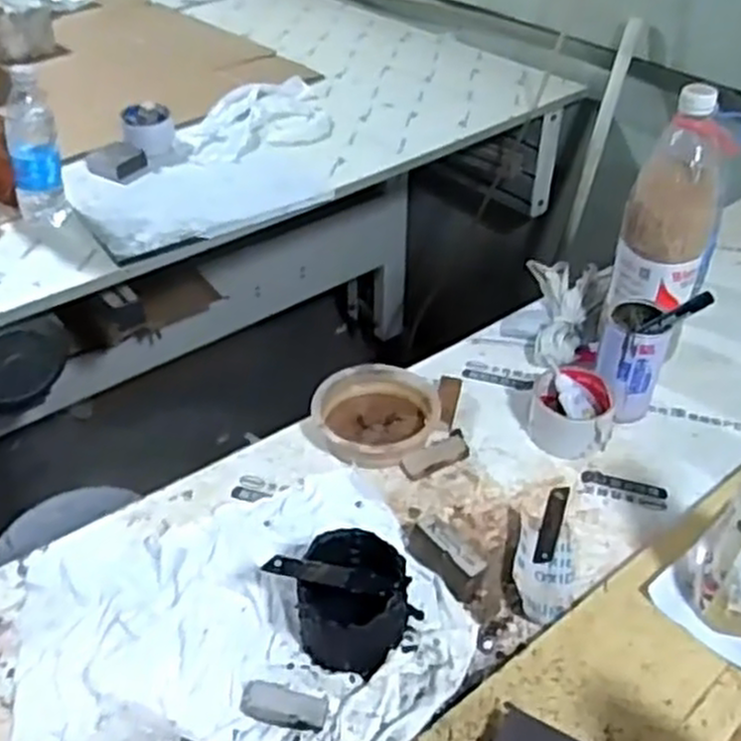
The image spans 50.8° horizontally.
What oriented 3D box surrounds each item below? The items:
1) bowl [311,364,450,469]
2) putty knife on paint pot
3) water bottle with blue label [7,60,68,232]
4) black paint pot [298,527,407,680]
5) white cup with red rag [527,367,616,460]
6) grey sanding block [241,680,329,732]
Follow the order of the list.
[{"bbox_3d":[0.007,0.047,0.810,0.124,0.040,0.121,-1,41,1],"label":"bowl"},{"bbox_3d":[-0.028,0.157,0.595,0.104,0.008,0.018,9,42,11],"label":"putty knife on paint pot"},{"bbox_3d":[-0.464,-0.300,1.072,0.078,0.190,0.073,-24,46,-23],"label":"water bottle with blue label"},{"bbox_3d":[-0.012,0.180,0.615,0.079,0.069,0.089,6,42,8],"label":"black paint pot"},{"bbox_3d":[0.207,0.043,0.808,0.083,0.051,0.086,-1,41,1],"label":"white cup with red rag"},{"bbox_3d":[-0.064,0.247,0.578,0.062,0.010,0.027,5,42,8],"label":"grey sanding block"}]

